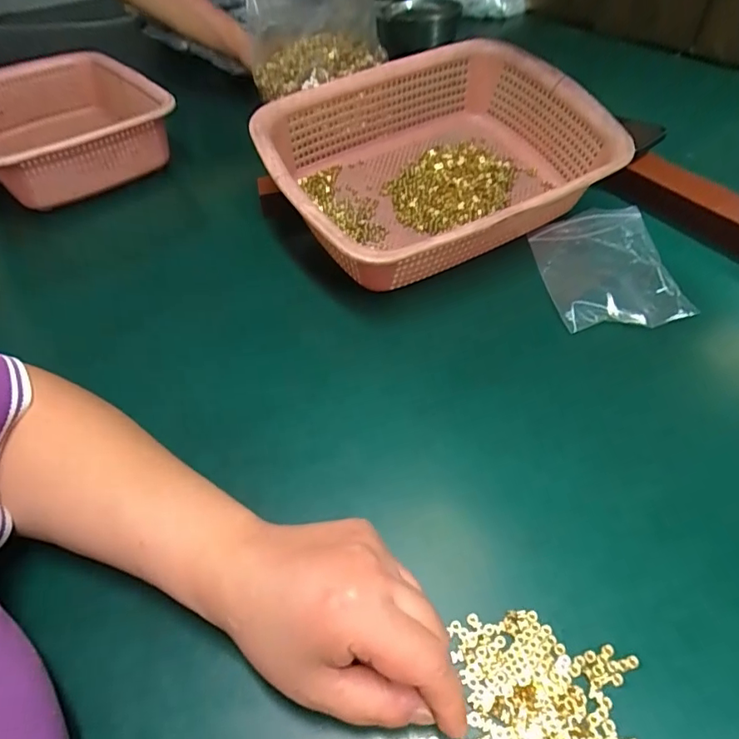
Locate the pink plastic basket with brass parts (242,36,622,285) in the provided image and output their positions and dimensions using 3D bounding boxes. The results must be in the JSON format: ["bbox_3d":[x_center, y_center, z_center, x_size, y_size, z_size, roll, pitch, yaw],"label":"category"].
[{"bbox_3d":[0.057,-0.190,0.475,0.303,0.093,0.225,-24,63,-14],"label":"pink plastic basket with brass parts"}]

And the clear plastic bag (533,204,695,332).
[{"bbox_3d":[0.194,-0.087,0.427,0.095,0.017,0.139,-7,46,11],"label":"clear plastic bag"}]

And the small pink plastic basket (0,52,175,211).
[{"bbox_3d":[-0.401,-0.321,0.651,0.221,0.080,0.366,-36,54,-24],"label":"small pink plastic basket"}]

